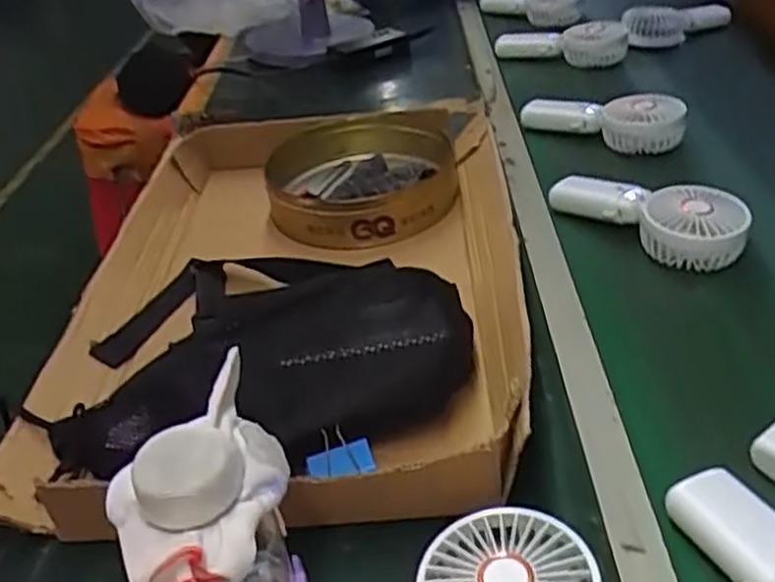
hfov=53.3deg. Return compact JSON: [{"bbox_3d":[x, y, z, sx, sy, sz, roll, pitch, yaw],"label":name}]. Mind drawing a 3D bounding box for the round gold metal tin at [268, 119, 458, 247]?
[{"bbox_3d":[-0.024,-0.117,0.780,0.184,0.060,0.195,1,34,0],"label":"round gold metal tin"}]

